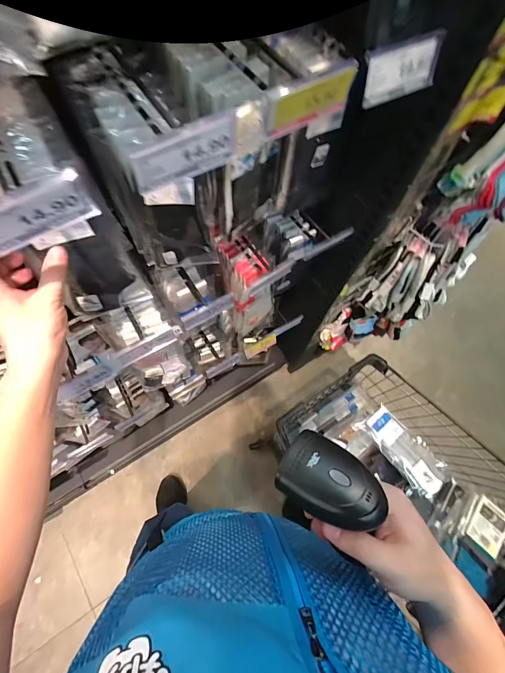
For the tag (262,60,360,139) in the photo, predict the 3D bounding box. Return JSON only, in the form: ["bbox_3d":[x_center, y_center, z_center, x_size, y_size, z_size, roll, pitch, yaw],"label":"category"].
[{"bbox_3d":[0.055,-0.228,0.313,0.099,0.047,0.008,-29,73,-14],"label":"tag"}]

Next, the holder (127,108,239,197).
[{"bbox_3d":[-0.058,-0.162,0.286,0.099,0.045,0.007,-29,73,-14],"label":"holder"}]

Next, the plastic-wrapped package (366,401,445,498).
[{"bbox_3d":[0.386,0.285,0.824,0.106,0.043,0.214,-38,75,-16],"label":"plastic-wrapped package"}]

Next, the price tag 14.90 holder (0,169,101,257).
[{"bbox_3d":[-0.176,-0.091,0.251,0.100,0.049,0.009,-29,73,-14],"label":"price tag 14.90 holder"}]

